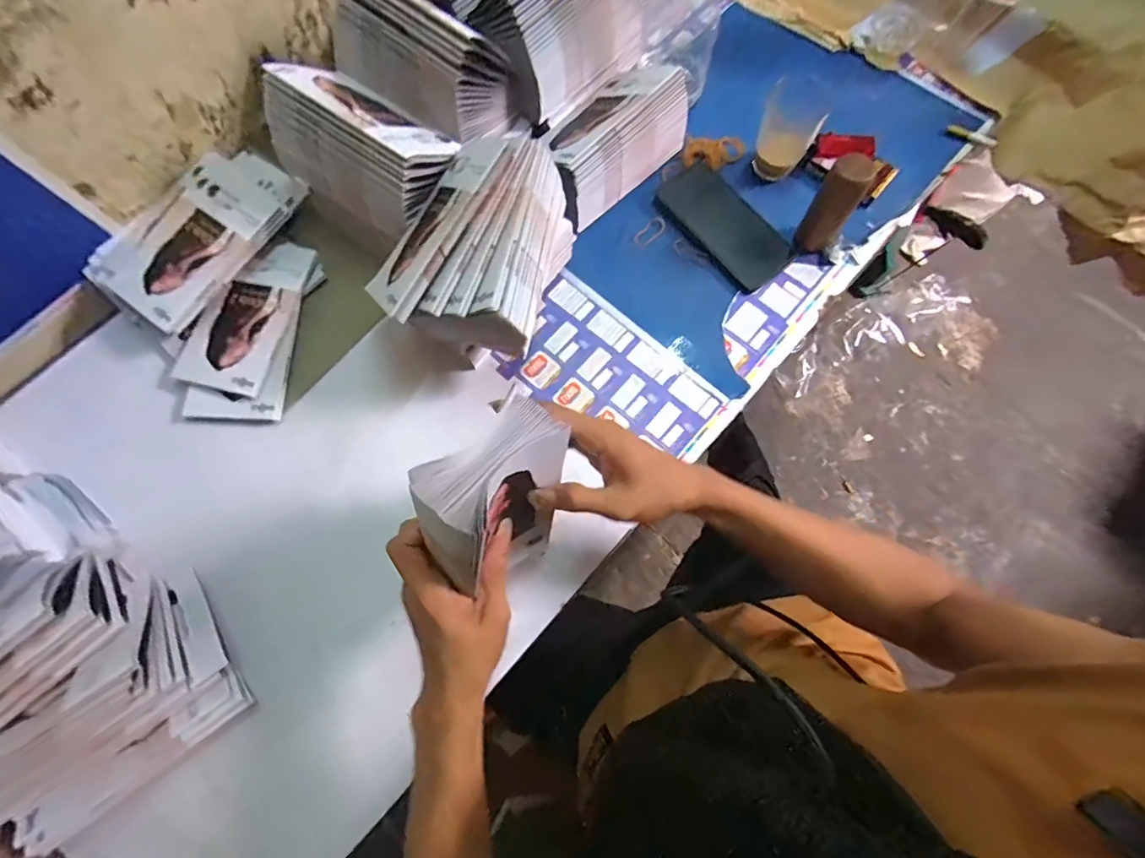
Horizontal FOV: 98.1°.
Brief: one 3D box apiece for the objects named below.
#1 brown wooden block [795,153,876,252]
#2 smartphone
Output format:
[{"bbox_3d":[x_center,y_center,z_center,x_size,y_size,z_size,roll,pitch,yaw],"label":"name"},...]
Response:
[{"bbox_3d":[0.274,-0.238,0.526,0.040,0.116,0.034,38,78,11],"label":"brown wooden block"},{"bbox_3d":[0.174,-0.240,0.580,0.084,0.013,0.168,-37,76,-9],"label":"smartphone"}]

